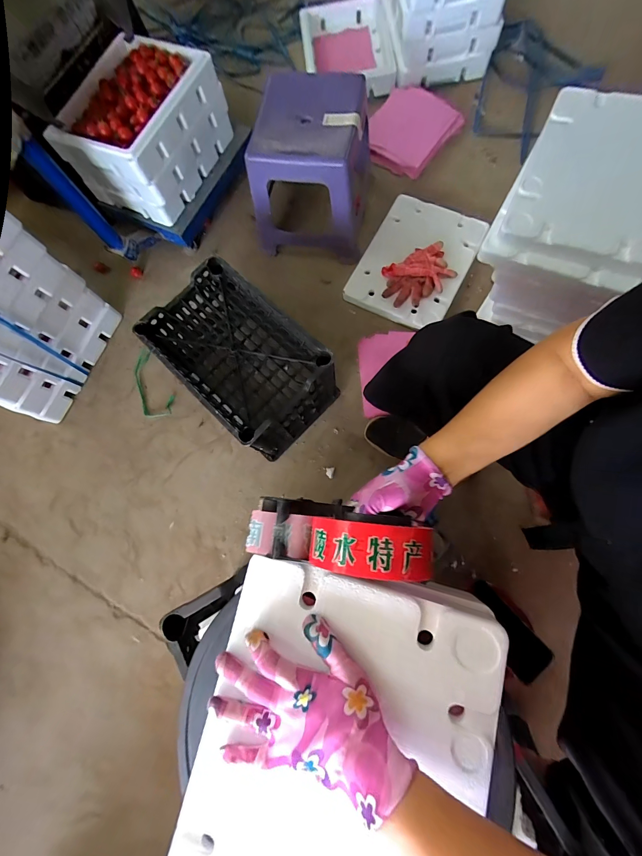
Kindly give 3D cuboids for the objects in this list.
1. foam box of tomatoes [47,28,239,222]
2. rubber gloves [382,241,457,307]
[{"bbox_3d":[-0.436,-0.752,0.831,0.262,0.185,0.346,22,81,9],"label":"foam box of tomatoes"},{"bbox_3d":[0.243,-0.385,0.830,0.195,0.040,0.128,-30,77,-2],"label":"rubber gloves"}]

